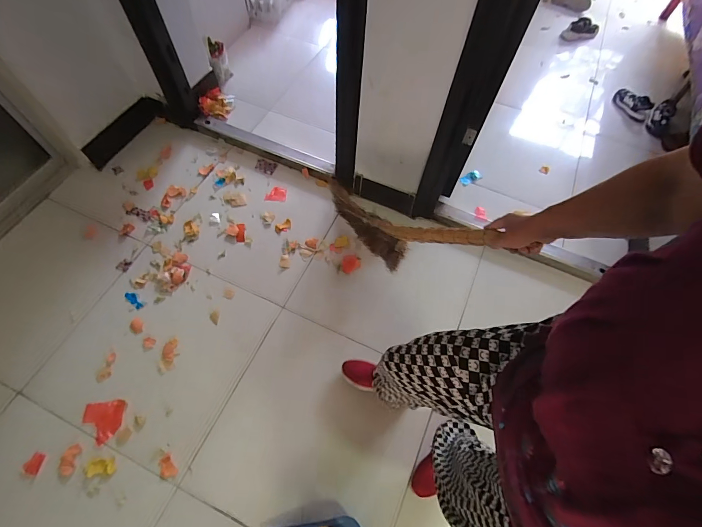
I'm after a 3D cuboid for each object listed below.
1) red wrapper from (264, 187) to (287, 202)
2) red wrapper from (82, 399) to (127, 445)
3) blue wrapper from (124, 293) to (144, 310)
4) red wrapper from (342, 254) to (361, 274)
[{"bbox_3d":[-0.326,-0.301,1.523,0.086,0.012,0.075,4,62,-5],"label":"red wrapper"},{"bbox_3d":[-0.784,0.498,1.099,0.129,0.004,0.123,-3,60,0],"label":"red wrapper"},{"bbox_3d":[-0.799,0.134,1.289,0.093,0.007,0.033,37,68,15],"label":"blue wrapper"},{"bbox_3d":[0.001,0.002,1.386,0.071,0.005,0.084,9,61,-2],"label":"red wrapper"}]

